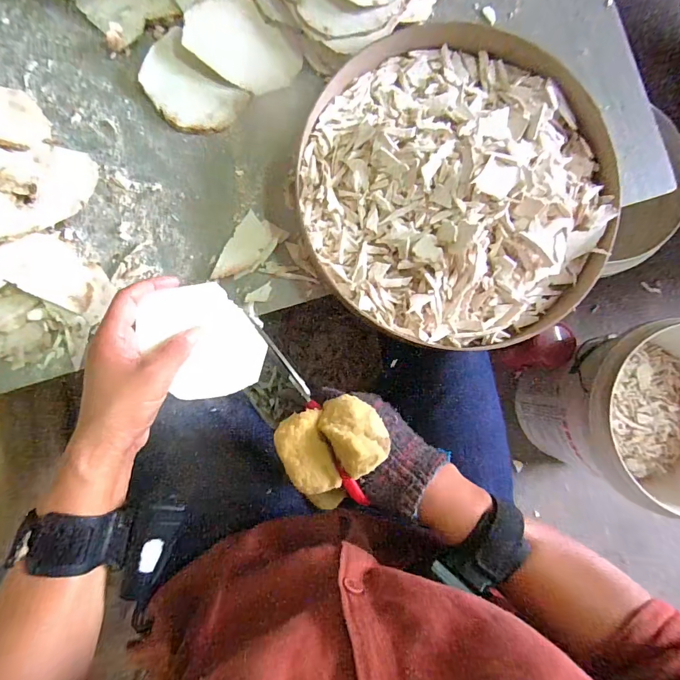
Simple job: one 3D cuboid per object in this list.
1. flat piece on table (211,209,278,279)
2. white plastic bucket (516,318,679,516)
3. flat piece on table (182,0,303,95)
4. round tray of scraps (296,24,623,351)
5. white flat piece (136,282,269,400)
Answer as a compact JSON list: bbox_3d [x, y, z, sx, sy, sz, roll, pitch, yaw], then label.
[{"bbox_3d":[-0.090,-0.086,0.385,0.039,0.007,0.071,29,85,3],"label":"flat piece on table"},{"bbox_3d":[0.541,0.128,0.717,0.311,0.307,0.290,0,85,0],"label":"white plastic bucket"},{"bbox_3d":[-0.094,-0.288,0.391,0.103,0.008,0.071,34,93,-15],"label":"flat piece on table"},{"bbox_3d":[0.114,-0.149,0.379,0.296,0.052,0.295,0,85,0],"label":"round tray of scraps"},{"bbox_3d":[-0.112,0.001,0.330,0.080,0.007,0.098,-32,94,-20],"label":"white flat piece"}]

